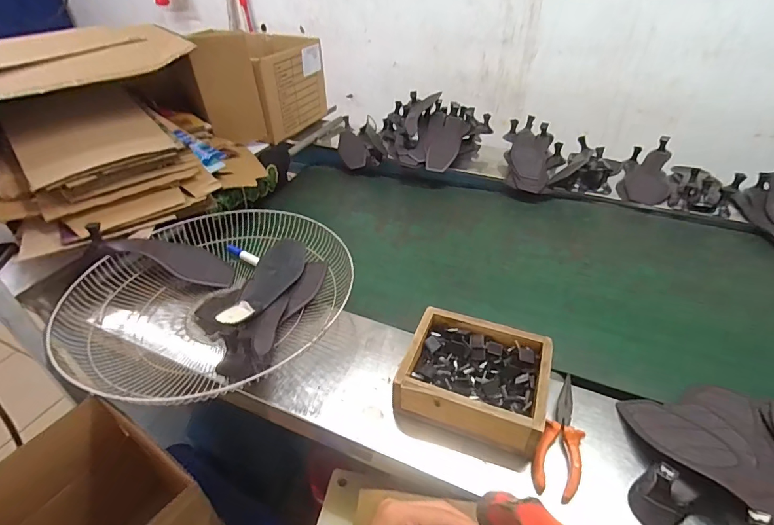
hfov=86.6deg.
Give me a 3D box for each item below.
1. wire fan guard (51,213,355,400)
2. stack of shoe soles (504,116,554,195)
[{"bbox_3d":[-0.291,0.047,0.707,0.397,0.096,0.393,0,38,0],"label":"wire fan guard"},{"bbox_3d":[0.372,-0.288,1.083,0.116,0.077,0.272,7,55,10],"label":"stack of shoe soles"}]

